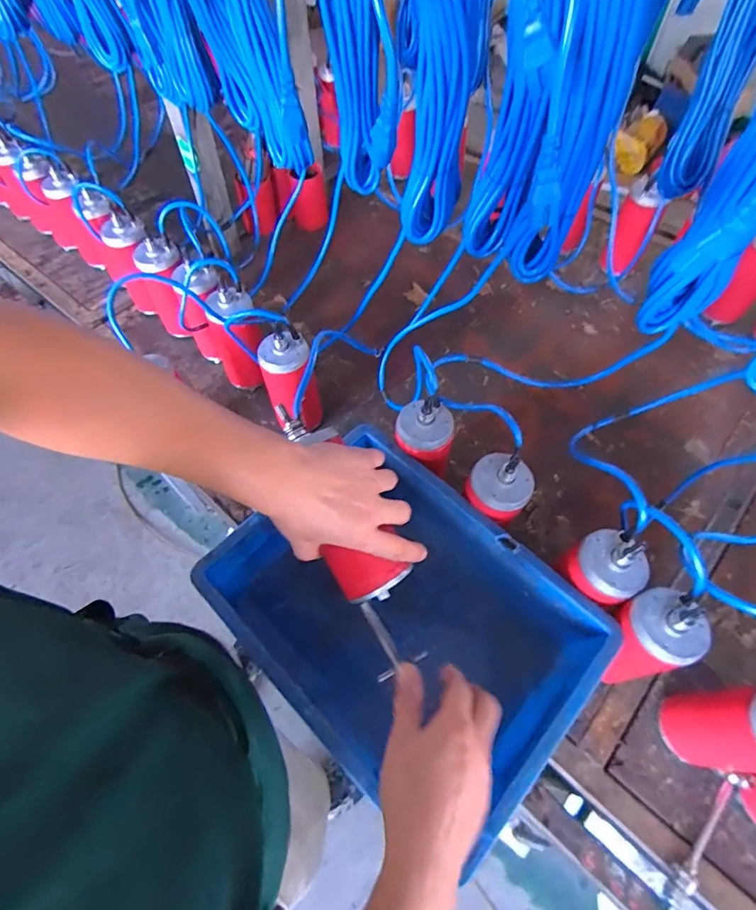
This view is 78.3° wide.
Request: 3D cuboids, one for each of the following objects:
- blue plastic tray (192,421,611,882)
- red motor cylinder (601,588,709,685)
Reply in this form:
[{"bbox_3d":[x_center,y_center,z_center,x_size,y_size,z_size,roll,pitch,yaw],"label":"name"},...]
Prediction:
[{"bbox_3d":[0.042,0.210,0.577,0.364,0.147,0.287,39,67,21],"label":"blue plastic tray"},{"bbox_3d":[0.295,0.212,0.536,0.069,0.187,0.076,-24,61,-13],"label":"red motor cylinder"}]

